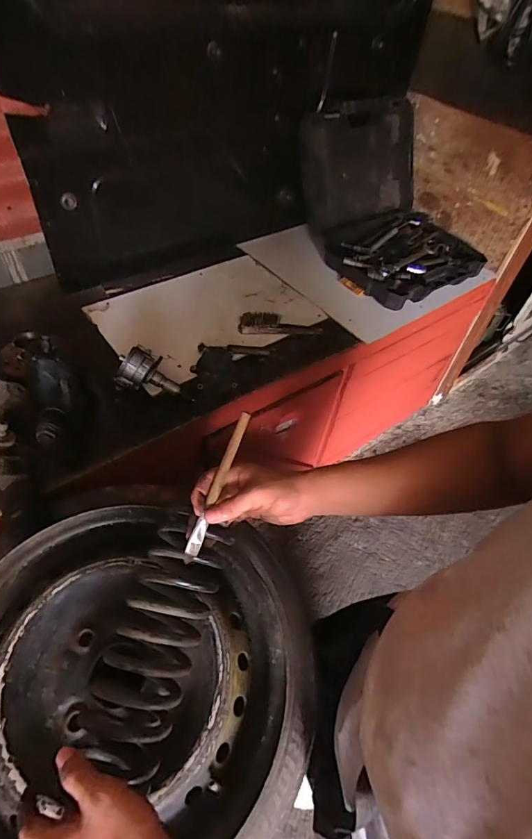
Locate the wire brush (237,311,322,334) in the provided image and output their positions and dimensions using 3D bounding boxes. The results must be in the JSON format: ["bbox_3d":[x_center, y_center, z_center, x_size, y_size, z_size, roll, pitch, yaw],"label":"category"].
[{"bbox_3d":[0.039,-0.243,1.054,0.216,0.043,0.040,-1,49,-8],"label":"wire brush"}]

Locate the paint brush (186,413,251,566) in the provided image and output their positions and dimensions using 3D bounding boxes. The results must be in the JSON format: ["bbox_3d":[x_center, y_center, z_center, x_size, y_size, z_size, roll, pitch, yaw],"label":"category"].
[{"bbox_3d":[-0.051,0.070,0.442,0.013,0.010,0.166,19,79,10],"label":"paint brush"}]

